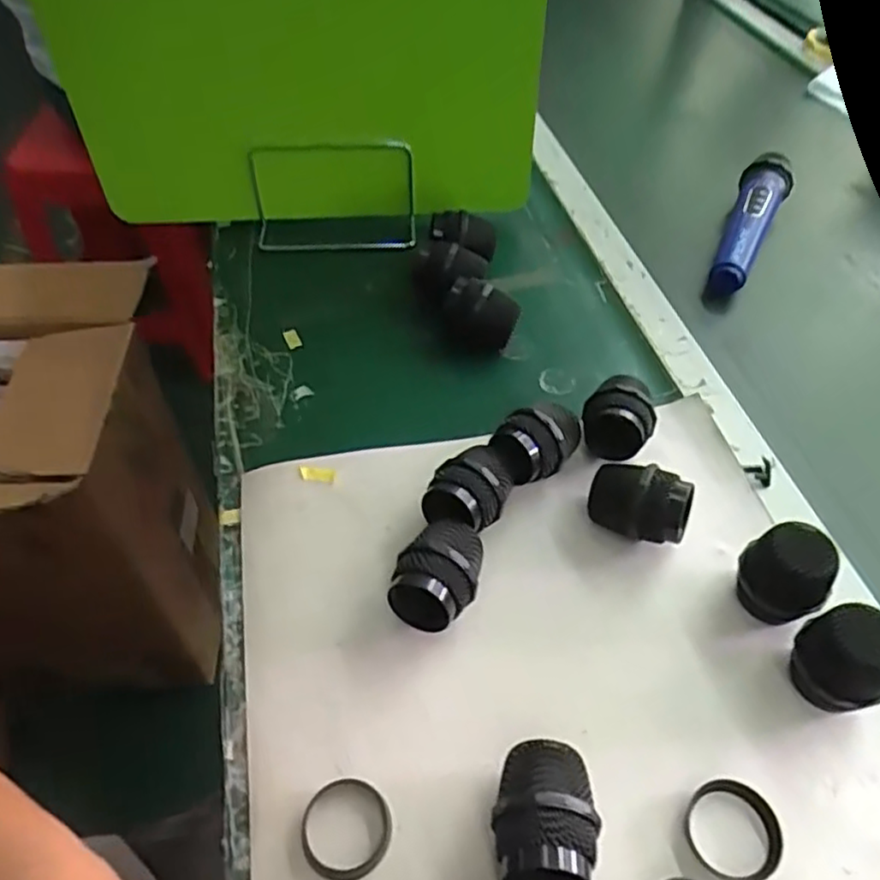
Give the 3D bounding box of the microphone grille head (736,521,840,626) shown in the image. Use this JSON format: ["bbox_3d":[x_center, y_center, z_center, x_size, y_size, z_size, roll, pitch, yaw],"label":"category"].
[{"bbox_3d":[0.196,0.078,0.392,0.040,0.055,0.039,8,51,5],"label":"microphone grille head"}]

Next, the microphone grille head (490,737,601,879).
[{"bbox_3d":[0.048,0.177,0.319,0.045,0.050,0.064,0,51,-1],"label":"microphone grille head"}]

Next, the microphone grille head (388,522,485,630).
[{"bbox_3d":[-0.001,0.078,0.393,0.044,0.042,0.060,16,52,12],"label":"microphone grille head"}]

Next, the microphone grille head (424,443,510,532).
[{"bbox_3d":[0.021,0.032,0.432,0.041,0.043,0.061,28,56,20],"label":"microphone grille head"}]

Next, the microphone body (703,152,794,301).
[{"bbox_3d":[0.290,-0.206,0.645,0.043,0.048,0.180,24,55,18],"label":"microphone body"}]

